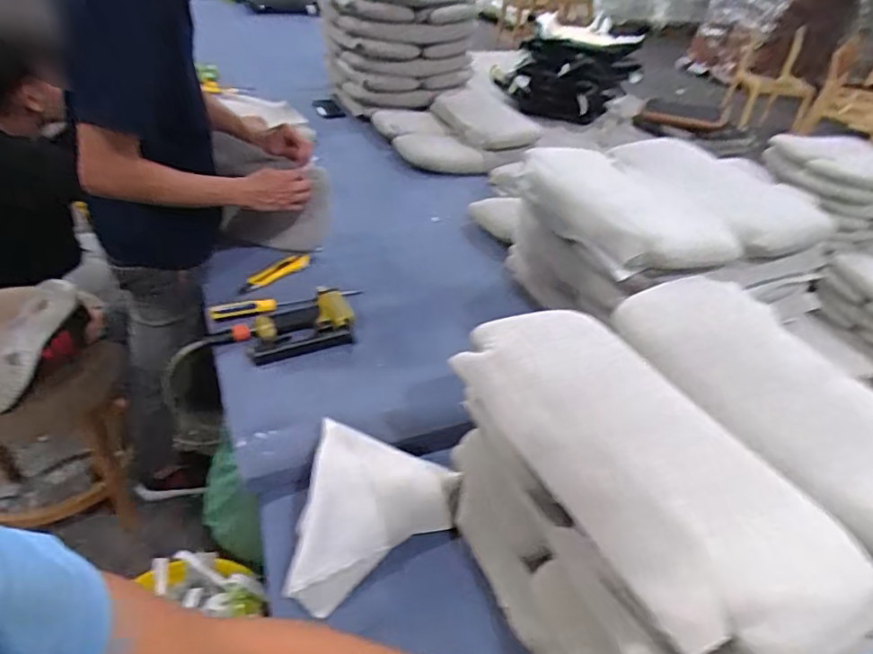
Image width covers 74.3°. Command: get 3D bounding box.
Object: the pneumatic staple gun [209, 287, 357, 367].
[{"bbox_3d":[-0.269,0.007,1.044,0.244,0.040,0.147,-17,43,-27],"label":"pneumatic staple gun"}]

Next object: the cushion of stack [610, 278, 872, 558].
[{"bbox_3d":[0.414,0.076,0.686,0.222,0.051,0.436,-16,42,-26],"label":"cushion of stack"}]

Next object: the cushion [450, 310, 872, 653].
[{"bbox_3d":[0.204,0.123,0.594,0.216,0.047,0.431,-14,41,-24],"label":"cushion"}]

